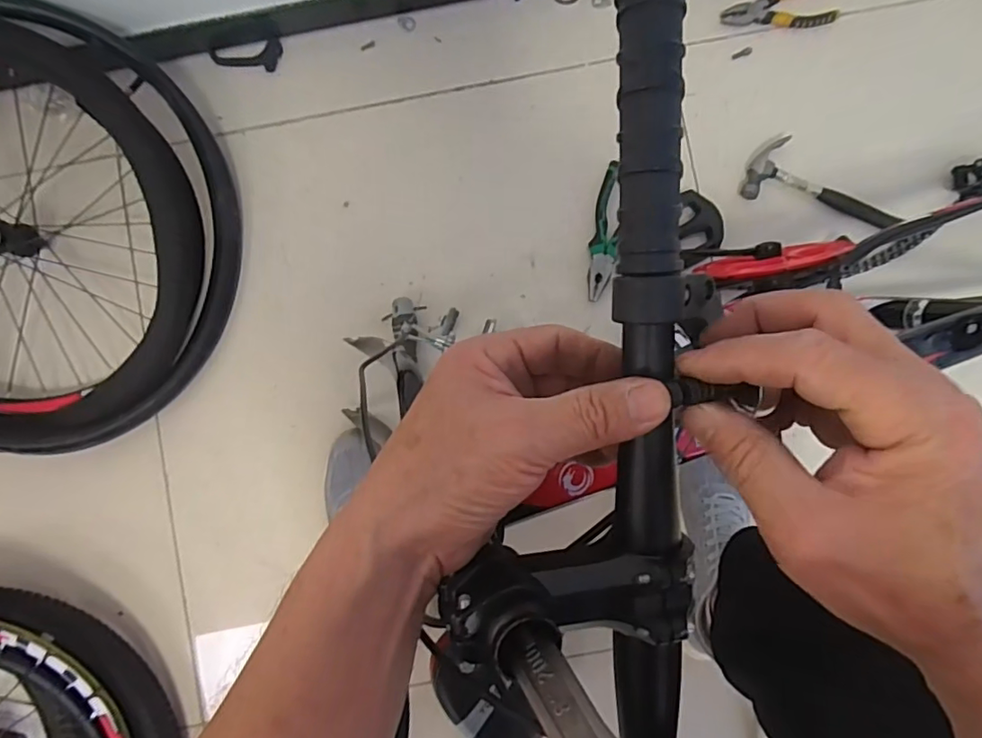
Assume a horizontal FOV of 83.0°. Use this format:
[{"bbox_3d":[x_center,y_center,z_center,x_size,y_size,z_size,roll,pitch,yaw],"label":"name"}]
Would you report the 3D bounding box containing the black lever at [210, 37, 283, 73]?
[{"bbox_3d":[-0.343,-0.443,0.783,0.096,0.011,0.046,-10,85,-13],"label":"black lever"}]

